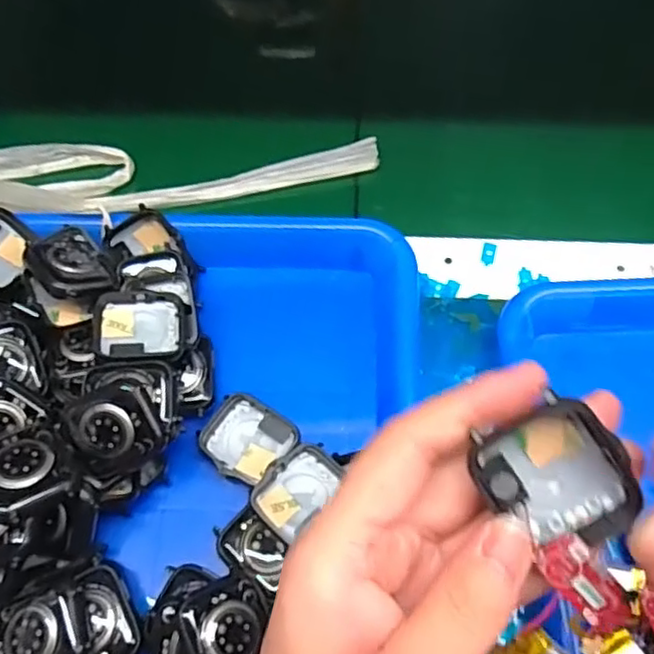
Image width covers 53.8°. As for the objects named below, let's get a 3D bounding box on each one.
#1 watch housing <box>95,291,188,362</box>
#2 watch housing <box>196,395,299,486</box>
[{"bbox_3d":[-0.092,0.000,0.319,0.041,0.013,0.037,1,62,3],"label":"watch housing"},{"bbox_3d":[-0.040,0.056,0.322,0.040,0.011,0.039,28,67,16],"label":"watch housing"}]

